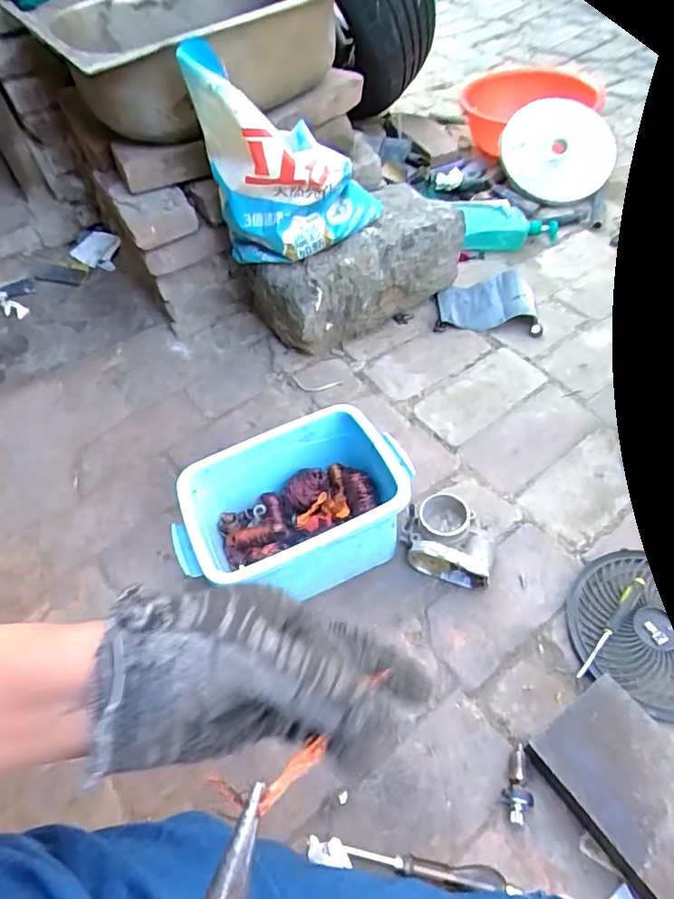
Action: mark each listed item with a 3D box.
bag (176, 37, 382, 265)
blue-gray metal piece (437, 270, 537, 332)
[{"bbox_3d":[-0.071,-0.449,0.859,0.263,0.259,0.138,-8,52,2],"label":"bag"},{"bbox_3d":[0.279,-0.286,1.055,0.167,0.032,0.130,-5,52,4],"label":"blue-gray metal piece"}]

